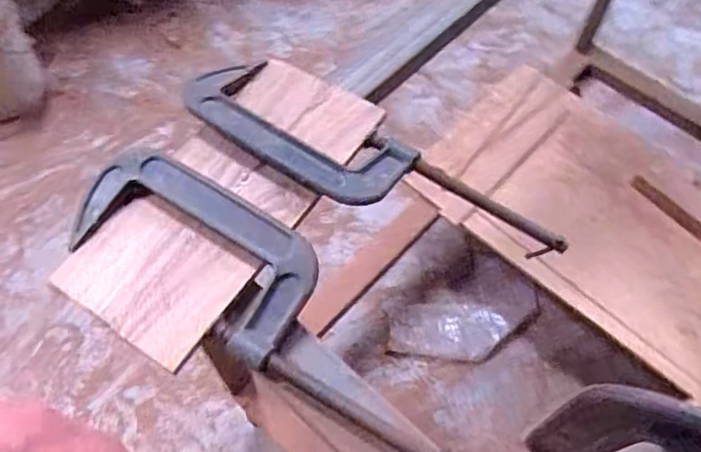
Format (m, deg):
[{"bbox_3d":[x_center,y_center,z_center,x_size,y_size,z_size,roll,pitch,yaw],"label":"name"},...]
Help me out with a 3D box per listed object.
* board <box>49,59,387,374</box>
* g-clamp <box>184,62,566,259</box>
[{"bbox_3d":[-0.114,-0.036,0.576,0.148,0.026,0.337,29,64,14],"label":"board"},{"bbox_3d":[0.016,-0.056,0.597,0.398,0.059,0.108,28,63,14],"label":"g-clamp"}]

